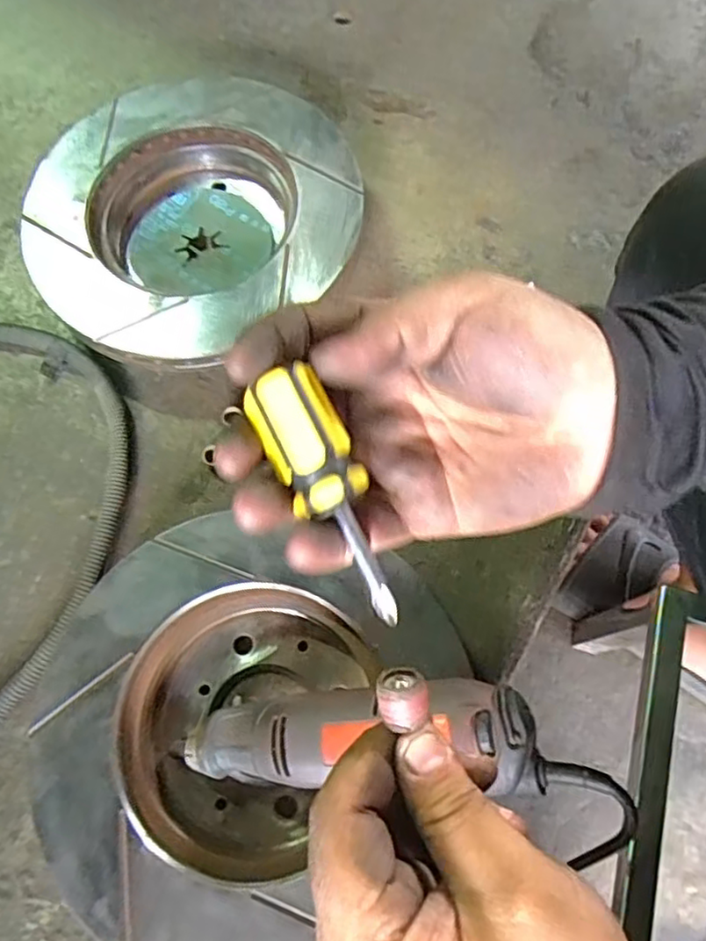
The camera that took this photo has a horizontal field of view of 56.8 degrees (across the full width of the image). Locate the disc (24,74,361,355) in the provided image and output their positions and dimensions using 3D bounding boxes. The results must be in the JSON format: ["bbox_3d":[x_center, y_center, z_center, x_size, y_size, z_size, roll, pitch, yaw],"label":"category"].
[{"bbox_3d":[-0.122,-0.202,0.519,0.257,0.049,0.237,-1,71,2],"label":"disc"}]

